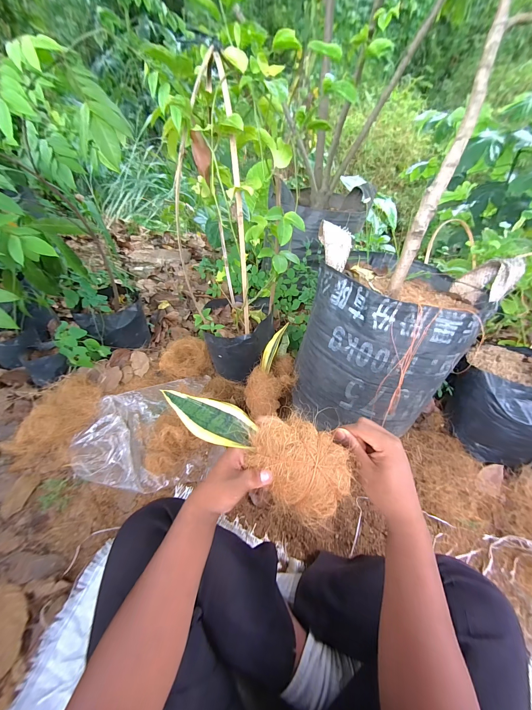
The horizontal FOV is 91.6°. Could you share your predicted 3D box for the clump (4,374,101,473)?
[{"bbox_3d":[-0.571,0.160,0.709,0.150,0.079,0.262,-2,46,-3],"label":"clump"}]

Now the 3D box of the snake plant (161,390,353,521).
[{"bbox_3d":[-0.019,0.101,0.315,0.236,0.074,0.081,19,48,21],"label":"snake plant"}]

